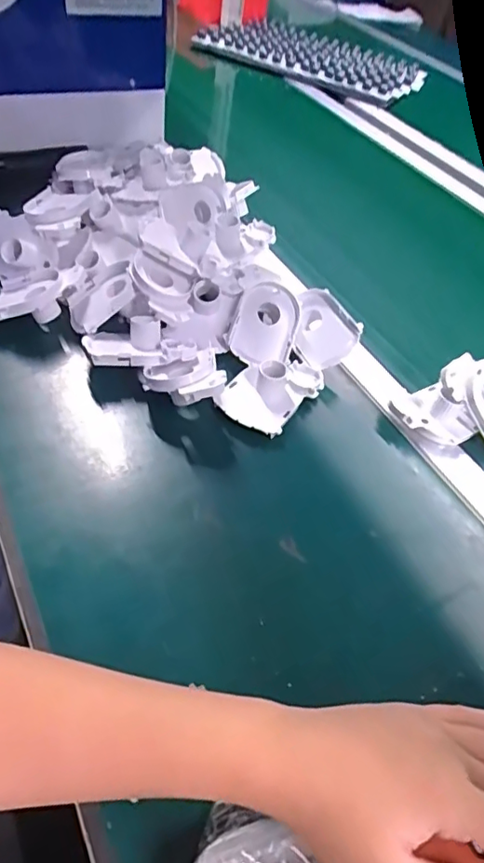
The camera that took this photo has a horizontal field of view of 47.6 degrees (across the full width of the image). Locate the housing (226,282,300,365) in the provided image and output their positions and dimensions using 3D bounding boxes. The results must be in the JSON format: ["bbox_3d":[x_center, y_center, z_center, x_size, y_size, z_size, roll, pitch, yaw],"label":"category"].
[{"bbox_3d":[0.023,-0.107,0.555,0.062,0.020,0.086,18,76,-4],"label":"housing"}]

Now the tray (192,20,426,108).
[{"bbox_3d":[0.162,-0.828,1.208,0.453,0.046,0.283,26,51,16],"label":"tray"}]

